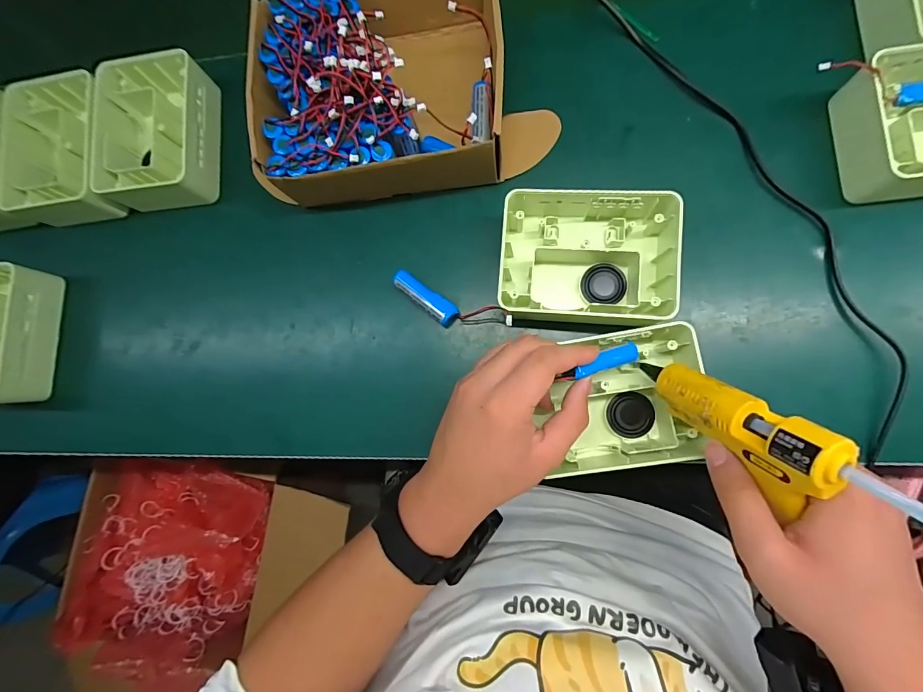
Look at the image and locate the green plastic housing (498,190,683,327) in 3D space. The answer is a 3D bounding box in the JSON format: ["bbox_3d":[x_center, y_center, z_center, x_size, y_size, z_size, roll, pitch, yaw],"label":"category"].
[{"bbox_3d":[0.109,-0.074,0.348,0.146,0.046,0.105,5,83,9],"label":"green plastic housing"}]

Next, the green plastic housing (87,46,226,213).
[{"bbox_3d":[-0.314,-0.219,0.418,0.111,0.045,0.148,-4,81,8],"label":"green plastic housing"}]

